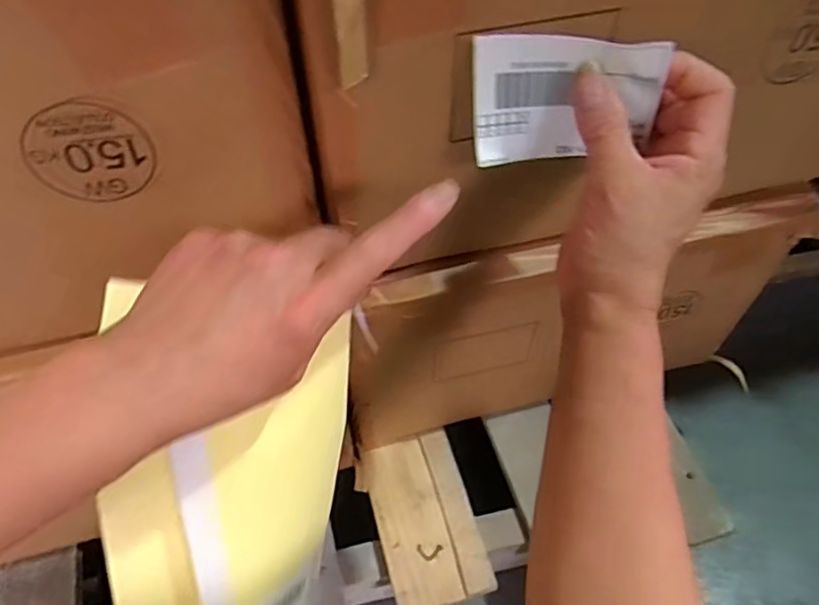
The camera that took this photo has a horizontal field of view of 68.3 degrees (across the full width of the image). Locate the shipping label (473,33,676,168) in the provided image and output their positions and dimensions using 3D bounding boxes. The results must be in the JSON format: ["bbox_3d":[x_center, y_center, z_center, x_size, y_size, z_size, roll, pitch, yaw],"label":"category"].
[{"bbox_3d":[0.081,-0.105,0.318,0.092,0.067,0.015,4,44,8],"label":"shipping label"}]

